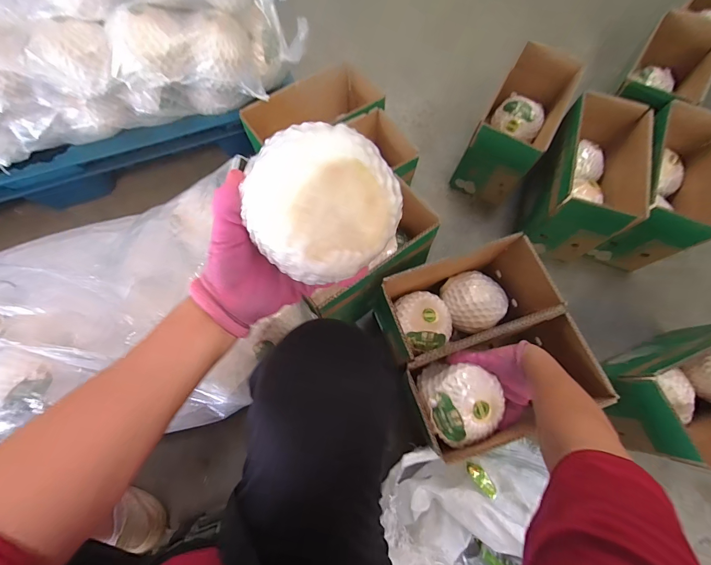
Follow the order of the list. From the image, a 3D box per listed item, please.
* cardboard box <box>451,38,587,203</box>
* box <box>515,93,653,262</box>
[{"bbox_3d":[0.371,-0.356,0.833,0.157,0.207,0.270,29,73,10],"label":"cardboard box"},{"bbox_3d":[0.496,-0.227,0.768,0.169,0.192,0.299,21,72,8],"label":"box"}]

